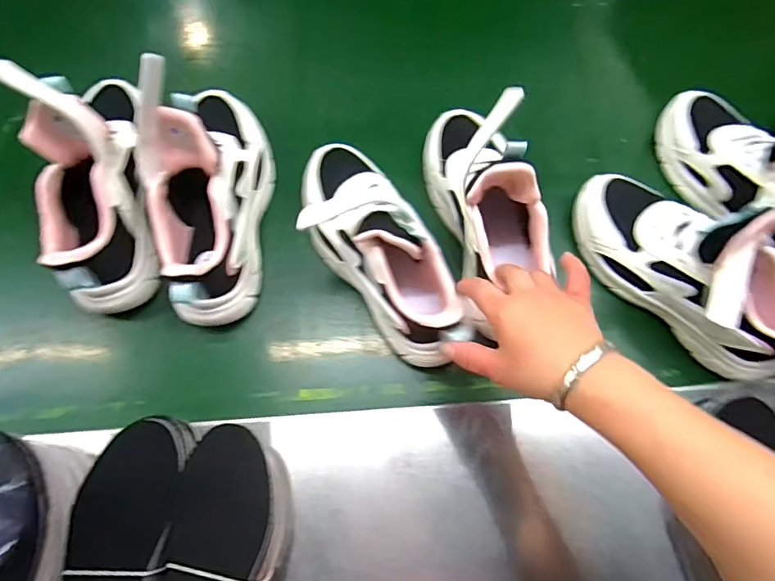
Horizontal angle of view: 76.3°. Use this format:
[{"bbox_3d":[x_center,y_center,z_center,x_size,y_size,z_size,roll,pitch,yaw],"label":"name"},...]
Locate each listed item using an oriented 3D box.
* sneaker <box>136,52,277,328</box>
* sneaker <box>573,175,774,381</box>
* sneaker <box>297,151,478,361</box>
[{"bbox_3d":[-0.164,-0.110,0.443,0.085,0.168,0.247,-3,73,-2],"label":"sneaker"},{"bbox_3d":[0.277,-0.021,0.449,0.082,0.133,0.233,-31,76,-10],"label":"sneaker"},{"bbox_3d":[-0.012,-0.043,0.457,0.088,0.119,0.243,-31,70,-10],"label":"sneaker"}]

